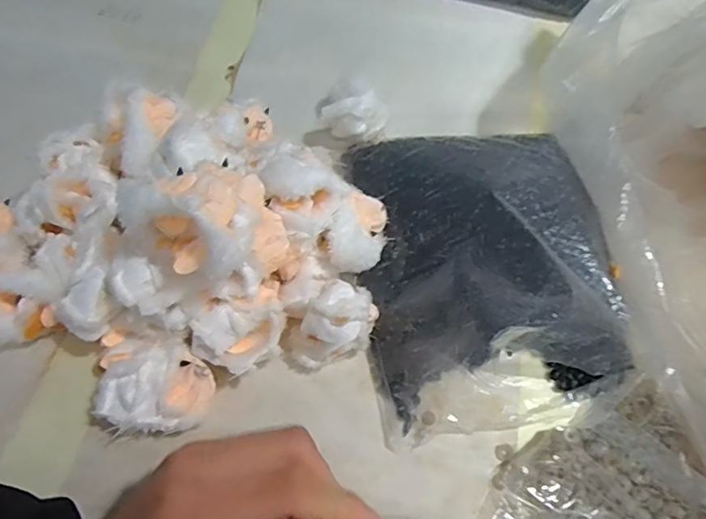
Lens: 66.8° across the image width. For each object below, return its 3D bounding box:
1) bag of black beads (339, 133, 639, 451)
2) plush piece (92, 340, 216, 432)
[{"bbox_3d":[0.091,-0.009,0.371,0.170,0.059,0.229,-4,61,-3],"label":"bag of black beads"},{"bbox_3d":[-0.120,0.079,0.328,0.065,0.034,0.050,-2,61,-2],"label":"plush piece"}]

